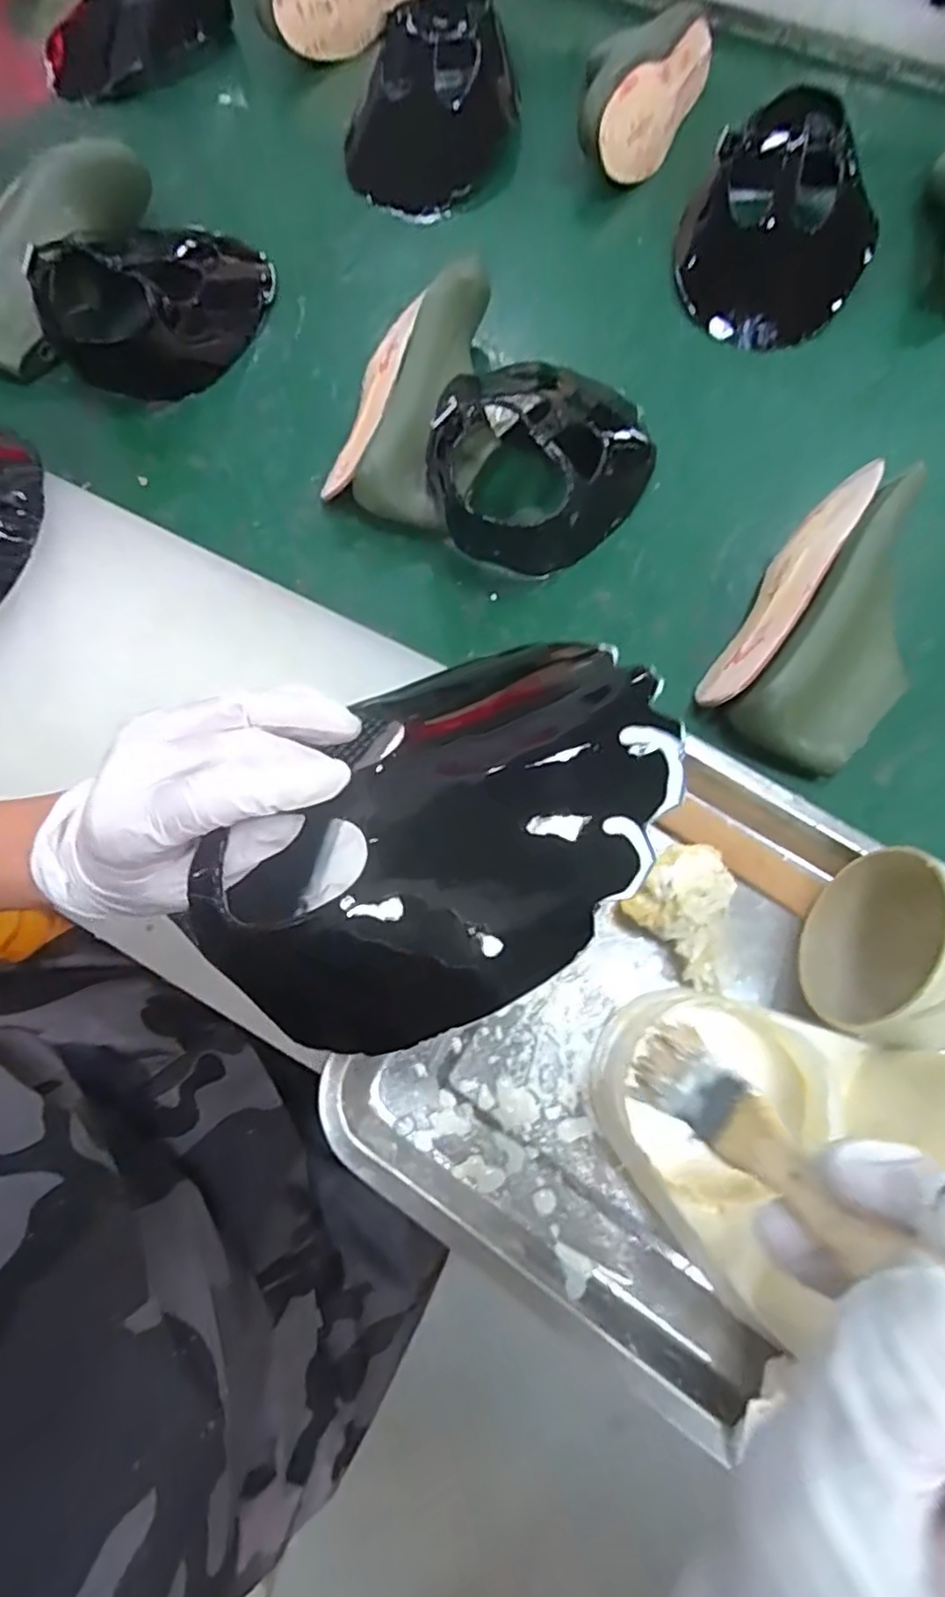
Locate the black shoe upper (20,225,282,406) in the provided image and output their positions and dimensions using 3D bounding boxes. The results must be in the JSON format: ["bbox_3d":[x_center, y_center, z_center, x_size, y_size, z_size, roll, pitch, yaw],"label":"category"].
[{"bbox_3d":[-0.261,-0.441,0.572,0.138,0.073,0.196,27,74,10],"label":"black shoe upper"}]

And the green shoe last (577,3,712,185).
[{"bbox_3d":[0.154,-0.646,0.622,0.089,0.072,0.195,24,73,9],"label":"green shoe last"}]

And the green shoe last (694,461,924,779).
[{"bbox_3d":[0.245,-0.121,0.452,0.106,0.080,0.203,30,74,11],"label":"green shoe last"}]

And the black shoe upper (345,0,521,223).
[{"bbox_3d":[-0.039,-0.636,0.623,0.157,0.082,0.186,-2,71,1],"label":"black shoe upper"}]

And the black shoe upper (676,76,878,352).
[{"bbox_3d":[0.255,-0.476,0.562,0.150,0.082,0.179,22,73,8],"label":"black shoe upper"}]

